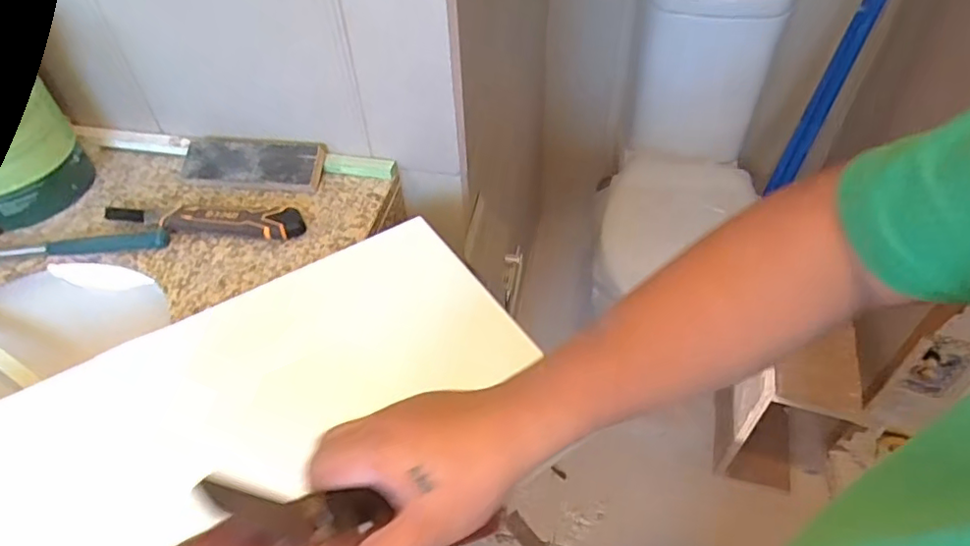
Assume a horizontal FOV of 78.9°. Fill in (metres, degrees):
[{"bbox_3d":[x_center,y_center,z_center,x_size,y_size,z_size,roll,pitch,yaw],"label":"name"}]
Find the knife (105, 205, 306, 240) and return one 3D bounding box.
[{"bbox_3d":[-0.333,-0.067,0.698,0.242,0.020,0.044,7,48,9],"label":"knife"}]

